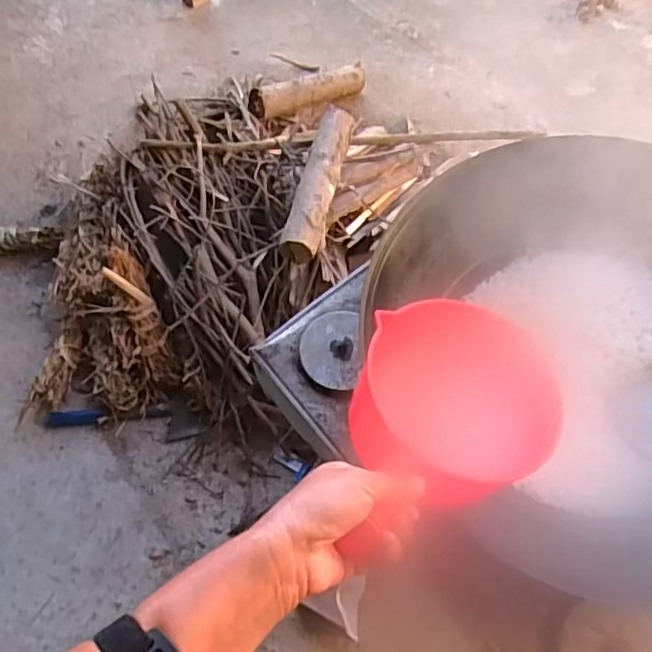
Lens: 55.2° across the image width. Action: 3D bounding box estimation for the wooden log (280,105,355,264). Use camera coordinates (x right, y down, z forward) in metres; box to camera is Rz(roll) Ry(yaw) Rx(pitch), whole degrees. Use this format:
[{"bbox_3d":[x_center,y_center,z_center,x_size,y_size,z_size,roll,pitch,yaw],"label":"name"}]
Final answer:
[{"bbox_3d":[-0.012,-0.301,1.284,0.082,0.059,0.378,9,62,8],"label":"wooden log"}]

